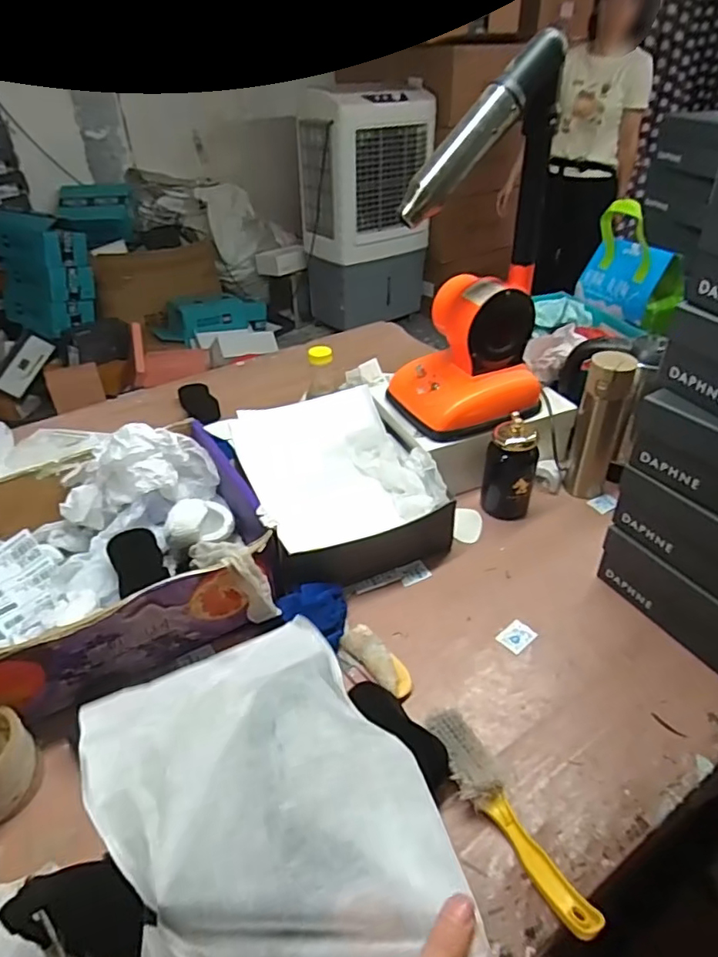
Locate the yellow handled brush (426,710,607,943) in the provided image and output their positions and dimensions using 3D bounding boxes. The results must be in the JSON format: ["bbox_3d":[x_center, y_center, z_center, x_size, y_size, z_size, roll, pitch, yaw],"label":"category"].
[{"bbox_3d":[0.139,0.323,0.568,0.054,0.034,0.225,-16,40,-17],"label":"yellow handled brush"}]

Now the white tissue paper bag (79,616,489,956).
[{"bbox_3d":[-0.071,0.202,0.374,0.193,0.038,0.325,-22,19,-17],"label":"white tissue paper bag"}]

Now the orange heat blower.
[{"bbox_3d":[0.163,-0.297,0.824,0.233,0.466,0.175,12,40,16],"label":"orange heat blower"}]

